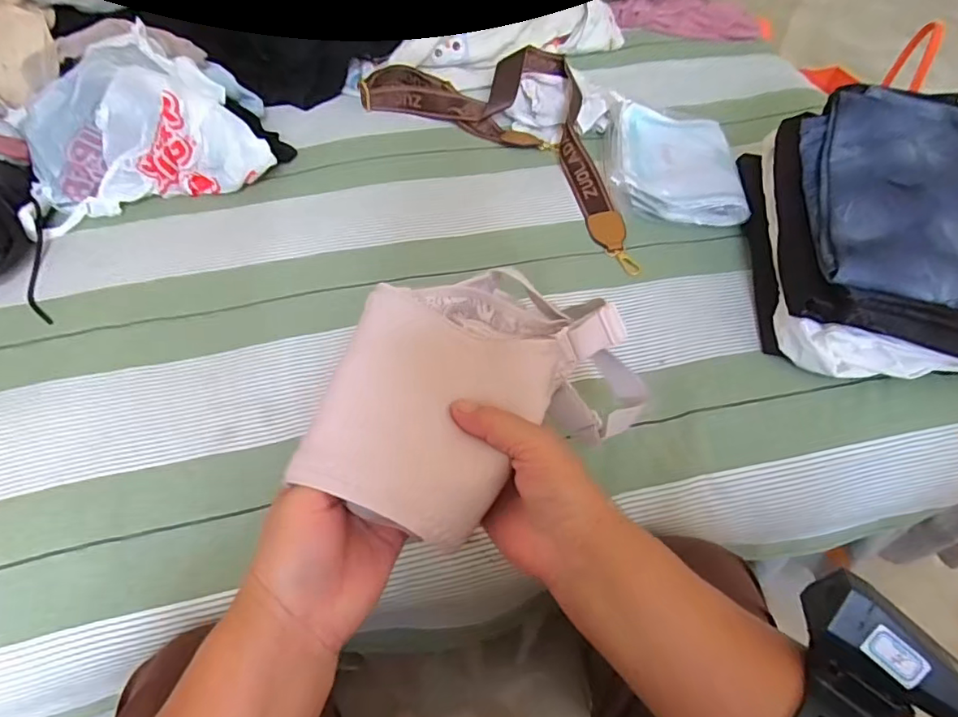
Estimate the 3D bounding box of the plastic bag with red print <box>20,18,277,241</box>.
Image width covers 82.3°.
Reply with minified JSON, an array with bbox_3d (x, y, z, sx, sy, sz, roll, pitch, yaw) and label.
[{"bbox_3d":[-0.401,-0.268,0.639,0.253,0.119,0.167,-20,56,-15],"label":"plastic bag with red print"}]

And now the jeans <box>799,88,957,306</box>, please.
[{"bbox_3d":[0.441,-0.153,0.507,0.243,0.057,0.246,8,54,5],"label":"jeans"}]

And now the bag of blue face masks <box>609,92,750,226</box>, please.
[{"bbox_3d":[0.243,-0.255,0.690,0.150,0.032,0.208,5,53,3],"label":"bag of blue face masks"}]

